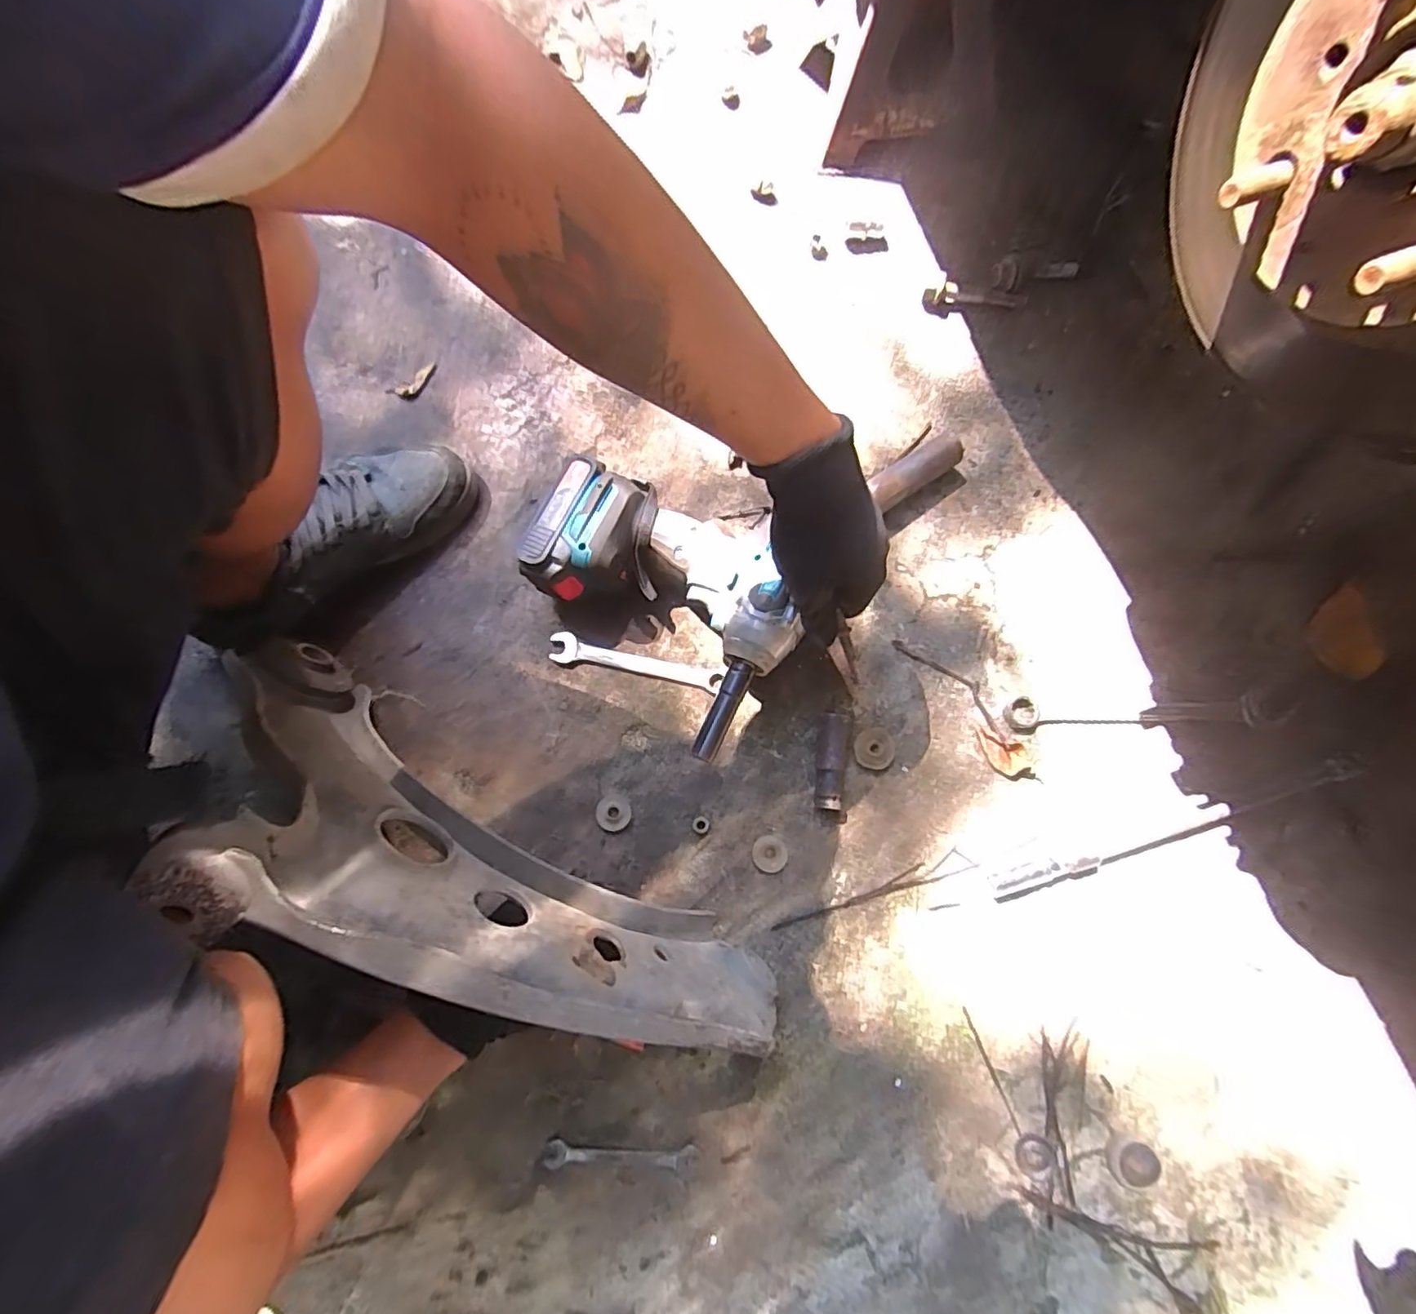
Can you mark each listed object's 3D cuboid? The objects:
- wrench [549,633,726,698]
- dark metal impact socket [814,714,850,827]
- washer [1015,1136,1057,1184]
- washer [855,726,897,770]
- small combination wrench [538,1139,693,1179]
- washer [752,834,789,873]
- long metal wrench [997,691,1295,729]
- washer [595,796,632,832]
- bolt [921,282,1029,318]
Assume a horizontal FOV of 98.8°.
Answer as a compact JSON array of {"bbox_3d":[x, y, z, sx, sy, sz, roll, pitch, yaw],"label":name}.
[{"bbox_3d":[-0.065,0.007,0.541,0.153,0.006,0.024,13,78,4],"label":"wrench"},{"bbox_3d":[0.105,0.096,0.508,0.028,0.026,0.093,4,90,2],"label":"dark metal impact socket"},{"bbox_3d":[0.247,0.378,0.456,0.027,0.004,0.031,-42,80,-7],"label":"washer"},{"bbox_3d":[0.143,0.078,0.523,0.036,0.009,0.034,0,78,1],"label":"washer"},{"bbox_3d":[-0.067,0.378,0.458,0.112,0.004,0.020,2,78,2],"label":"small combination wrench"},{"bbox_3d":[0.052,0.164,0.506,0.028,0.007,0.028,13,78,4],"label":"washer"},{"bbox_3d":[0.375,0.046,0.522,0.228,0.010,0.027,-1,78,1],"label":"long metal wrench"},{"bbox_3d":[-0.080,0.133,0.515,0.030,0.004,0.028,0,78,1],"label":"washer"},{"bbox_3d":[0.267,-0.355,0.608,0.098,0.019,0.023,8,78,3],"label":"bolt"}]

